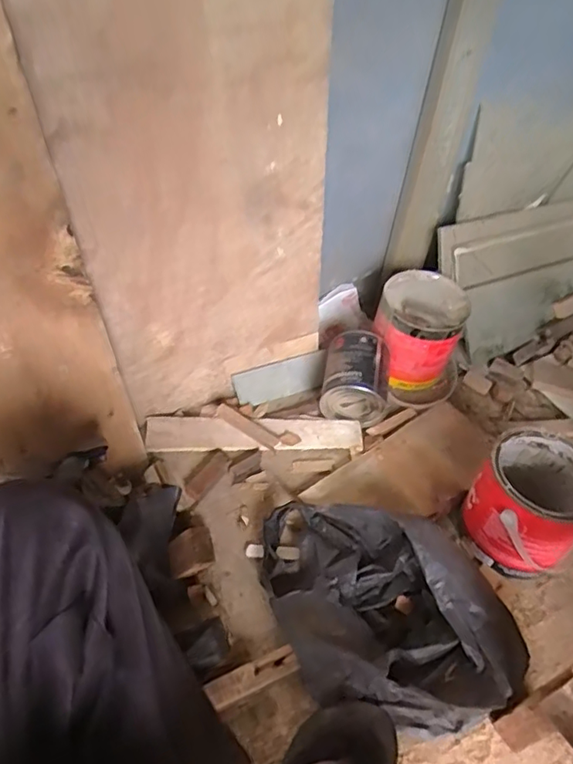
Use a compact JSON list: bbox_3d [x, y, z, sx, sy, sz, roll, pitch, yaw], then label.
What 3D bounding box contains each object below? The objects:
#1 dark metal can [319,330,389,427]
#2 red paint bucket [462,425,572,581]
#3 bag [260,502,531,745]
[{"bbox_3d":[0.120,-0.009,0.955,0.111,0.106,0.122,10,44,2],"label":"dark metal can"},{"bbox_3d":[0.339,0.172,0.777,0.147,0.144,0.158,29,48,20],"label":"red paint bucket"},{"bbox_3d":[0.111,0.266,0.694,0.239,0.108,0.312,-11,47,-18],"label":"bag"}]

